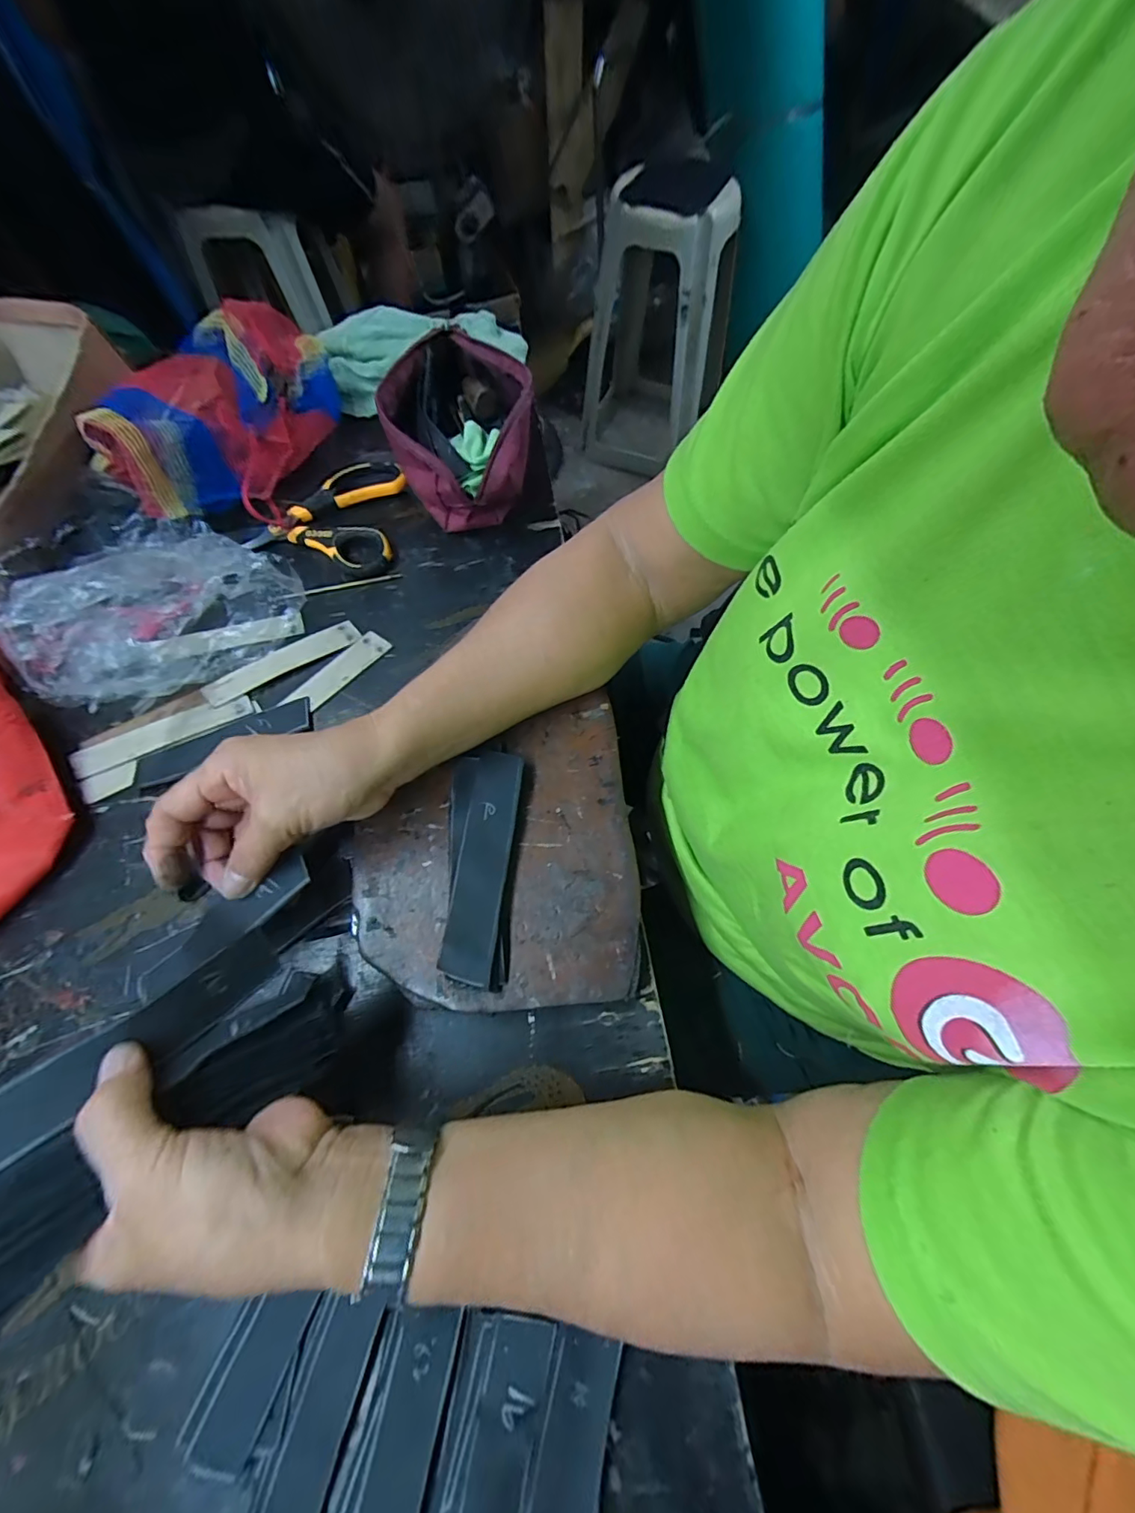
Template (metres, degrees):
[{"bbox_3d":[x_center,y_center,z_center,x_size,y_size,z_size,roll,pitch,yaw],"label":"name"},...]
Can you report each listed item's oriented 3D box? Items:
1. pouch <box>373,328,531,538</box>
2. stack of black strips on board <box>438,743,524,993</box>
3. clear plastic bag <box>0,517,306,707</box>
[{"bbox_3d":[-0.095,-0.299,0.473,0.129,0.075,0.184,0,65,-1],"label":"pouch"},{"bbox_3d":[-0.053,0.062,0.314,0.043,0.014,0.139,2,65,0],"label":"stack of black strips on board"},{"bbox_3d":[-0.312,-0.106,0.390,0.206,0.060,0.106,-26,68,-12],"label":"clear plastic bag"}]

